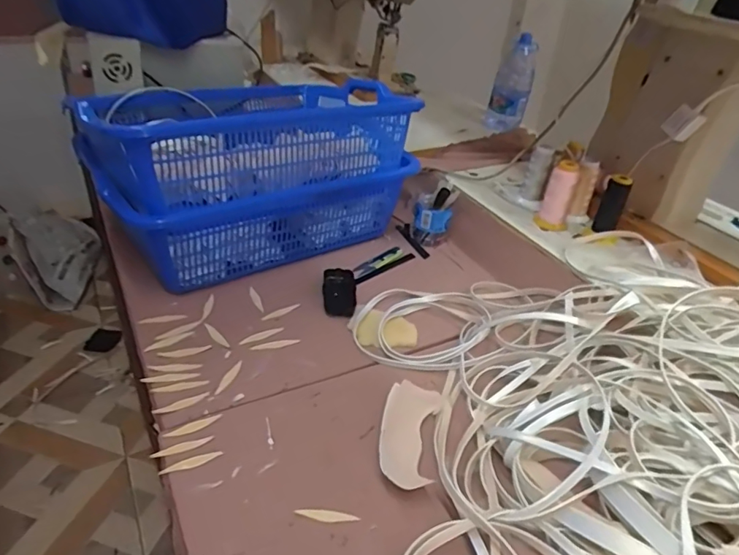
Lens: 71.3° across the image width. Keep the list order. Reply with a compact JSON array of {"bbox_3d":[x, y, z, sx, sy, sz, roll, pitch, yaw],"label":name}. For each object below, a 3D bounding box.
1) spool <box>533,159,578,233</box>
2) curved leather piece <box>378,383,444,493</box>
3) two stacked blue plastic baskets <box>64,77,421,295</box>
[{"bbox_3d":[0.344,-0.148,0.940,0.051,0.119,0.051,18,35,18],"label":"spool"},{"bbox_3d":[0.048,0.189,0.617,0.070,0.039,0.149,9,34,5],"label":"curved leather piece"},{"bbox_3d":[-0.232,-0.221,0.990,0.546,0.279,0.394,-18,40,-32],"label":"two stacked blue plastic baskets"}]

